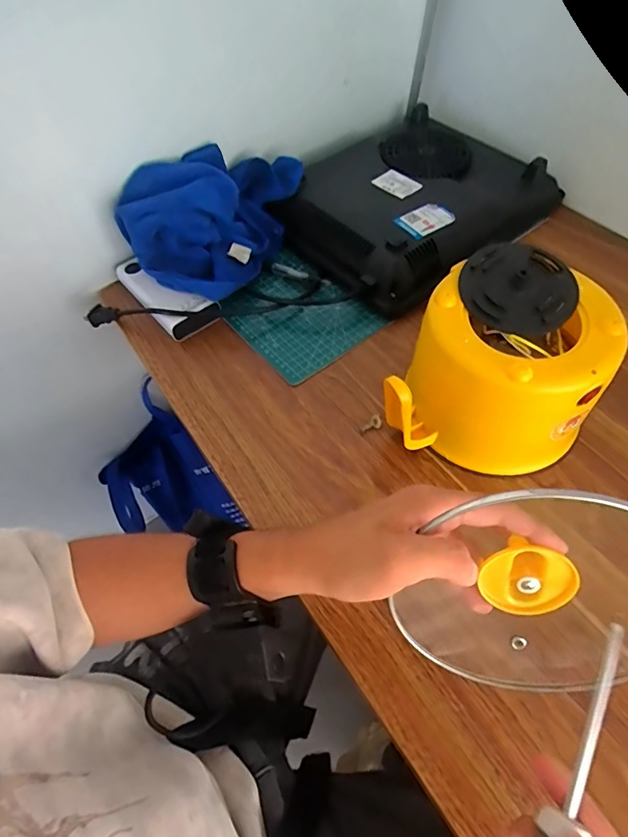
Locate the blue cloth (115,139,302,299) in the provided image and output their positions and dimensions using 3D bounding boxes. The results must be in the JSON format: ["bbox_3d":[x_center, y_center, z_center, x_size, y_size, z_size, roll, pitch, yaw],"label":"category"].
[{"bbox_3d":[-0.122,-0.253,0.571,0.140,0.117,0.220,22,60,15],"label":"blue cloth"}]

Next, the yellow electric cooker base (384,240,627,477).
[{"bbox_3d":[0.167,-0.042,0.406,0.159,0.126,0.167,23,60,15],"label":"yellow electric cooker base"}]

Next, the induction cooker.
[{"bbox_3d":[0.133,-0.287,0.614,0.331,0.064,0.248,-38,64,-21],"label":"induction cooker"}]

